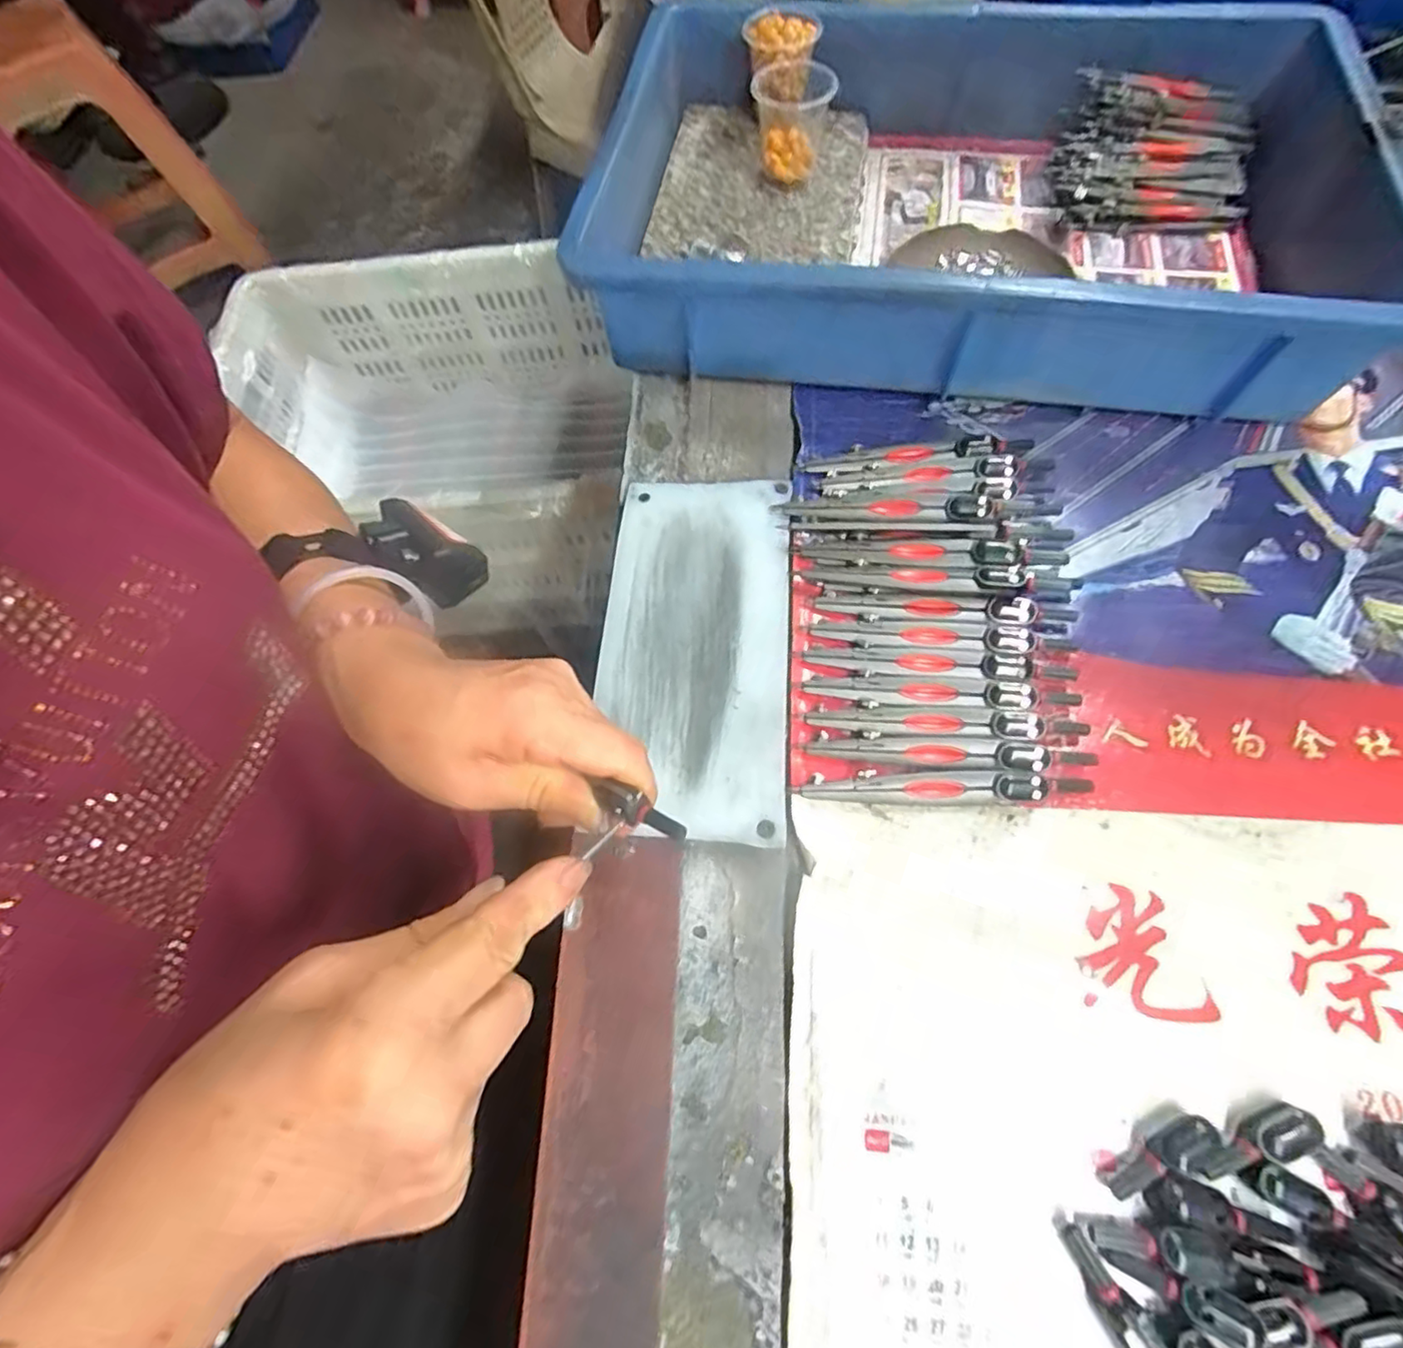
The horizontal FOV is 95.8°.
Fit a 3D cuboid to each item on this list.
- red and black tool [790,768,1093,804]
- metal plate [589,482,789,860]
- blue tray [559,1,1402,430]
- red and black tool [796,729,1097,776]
[{"bbox_3d":[0.108,0.050,0.283,0.128,0.008,0.015,0,66,3],"label":"red and black tool"},{"bbox_3d":[-0.003,-0.016,0.321,0.094,0.007,0.193,3,67,4],"label":"metal plate"},{"bbox_3d":[0.171,-0.310,0.396,0.444,0.077,0.318,8,67,6],"label":"blue tray"},{"bbox_3d":[0.112,0.036,0.288,0.126,0.007,0.015,5,67,5],"label":"red and black tool"}]

